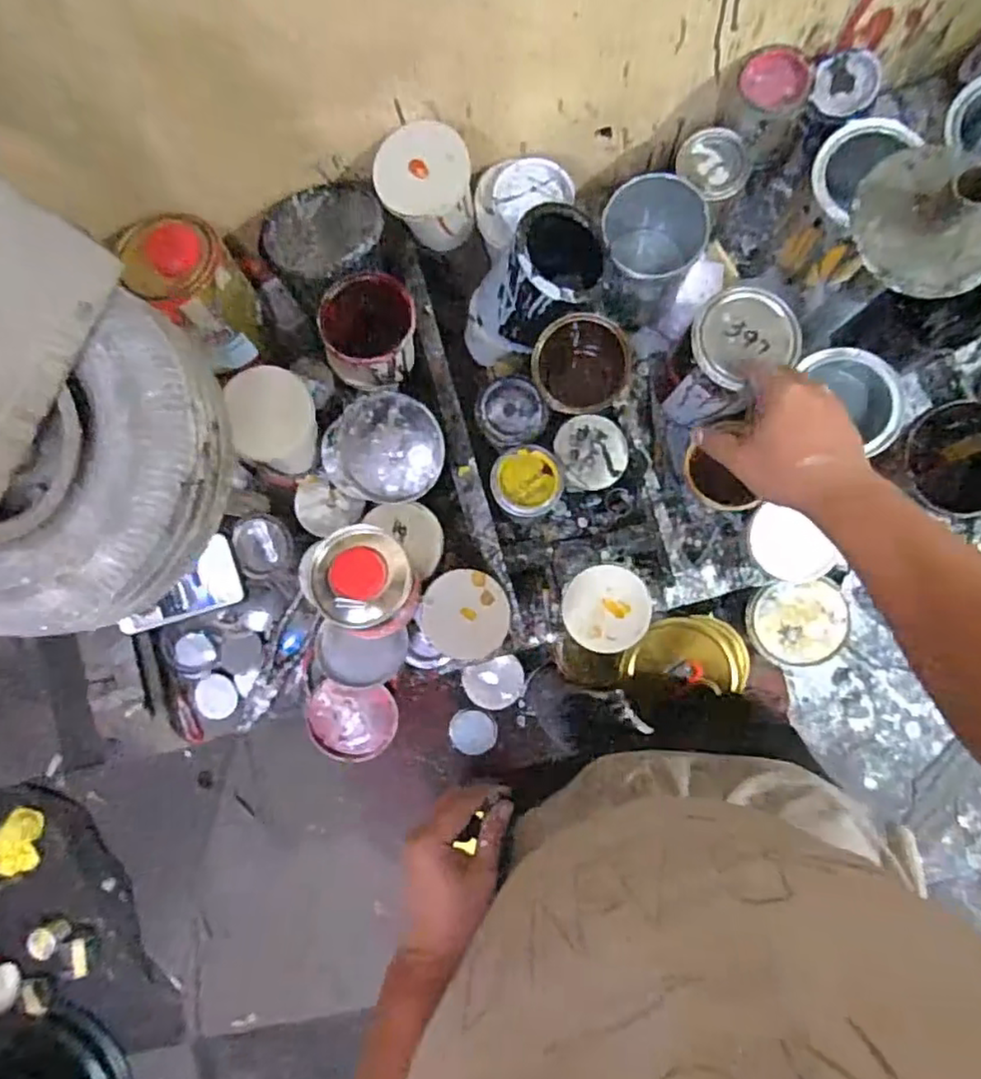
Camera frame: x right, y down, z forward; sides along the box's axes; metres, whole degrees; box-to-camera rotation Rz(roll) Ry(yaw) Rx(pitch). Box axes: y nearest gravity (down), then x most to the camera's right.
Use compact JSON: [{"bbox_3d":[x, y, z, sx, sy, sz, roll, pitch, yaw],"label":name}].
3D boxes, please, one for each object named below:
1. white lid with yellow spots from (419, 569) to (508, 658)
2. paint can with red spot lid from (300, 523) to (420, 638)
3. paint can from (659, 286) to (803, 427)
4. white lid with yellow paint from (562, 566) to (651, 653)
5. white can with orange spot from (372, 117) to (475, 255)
[{"bbox_3d":[-0.026,0.077,0.666,0.087,0.011,0.088,0,92,-12],"label":"white lid with yellow spots"},{"bbox_3d":[-0.122,0.041,0.634,0.106,0.060,0.108,-34,84,3],"label":"paint can with red spot lid"},{"bbox_3d":[0.246,-0.184,0.689,0.101,0.145,0.118,36,91,7],"label":"paint can"},{"bbox_3d":[0.121,0.072,0.673,0.087,0.016,0.088,0,87,6],"label":"white lid with yellow paint"},{"bbox_3d":[-0.060,-0.341,0.637,0.087,0.084,0.084,0,87,6],"label":"white can with orange spot"}]

